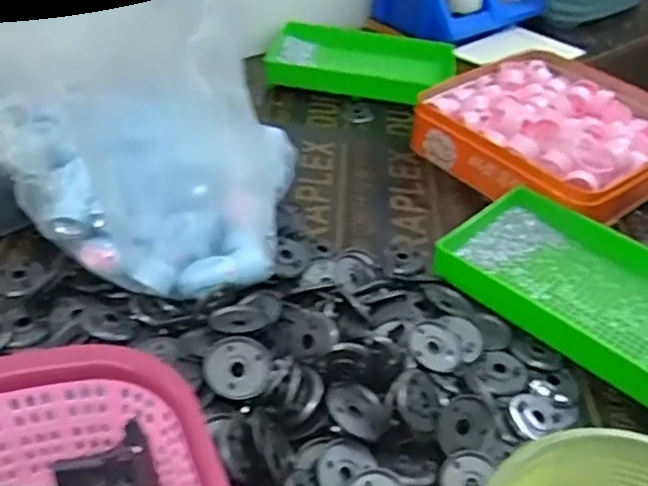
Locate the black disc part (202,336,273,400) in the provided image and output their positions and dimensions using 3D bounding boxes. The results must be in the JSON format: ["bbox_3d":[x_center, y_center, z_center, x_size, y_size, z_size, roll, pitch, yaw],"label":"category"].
[{"bbox_3d":[-0.058,0.082,0.432,0.044,0.004,0.043,5,55,-10],"label":"black disc part"}]

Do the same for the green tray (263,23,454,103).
[{"bbox_3d":[0.047,-0.241,0.873,0.250,0.040,0.151,11,40,5],"label":"green tray"}]

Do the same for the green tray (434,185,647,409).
[{"bbox_3d":[0.231,0.043,0.551,0.246,0.039,0.155,34,47,29],"label":"green tray"}]

